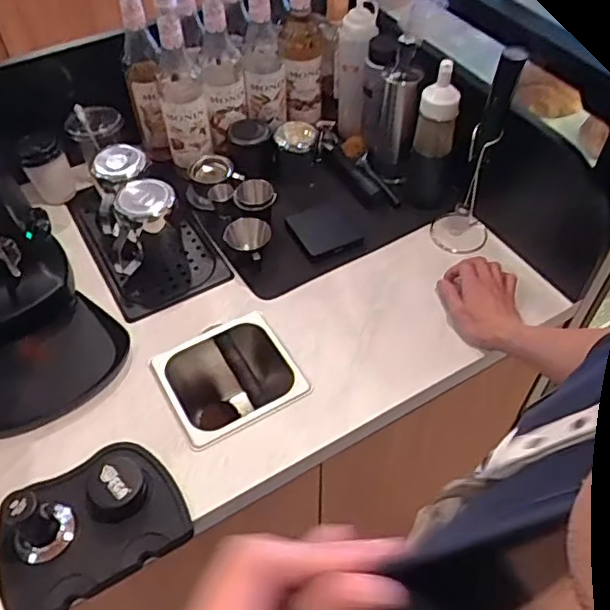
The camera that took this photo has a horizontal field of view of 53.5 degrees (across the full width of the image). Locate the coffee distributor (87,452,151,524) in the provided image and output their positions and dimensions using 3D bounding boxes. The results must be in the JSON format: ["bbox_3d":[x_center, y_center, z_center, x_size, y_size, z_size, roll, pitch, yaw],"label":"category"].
[{"bbox_3d":[-0.214,0.208,0.689,0.063,0.034,0.069,-1,51,1],"label":"coffee distributor"}]

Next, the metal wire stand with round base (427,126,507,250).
[{"bbox_3d":[0.240,-0.168,0.890,0.082,0.197,0.064,11,52,10],"label":"metal wire stand with round base"}]

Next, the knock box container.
[{"bbox_3d":[-0.097,0.132,0.862,0.179,0.151,0.171,-24,54,-18],"label":"knock box container"}]

